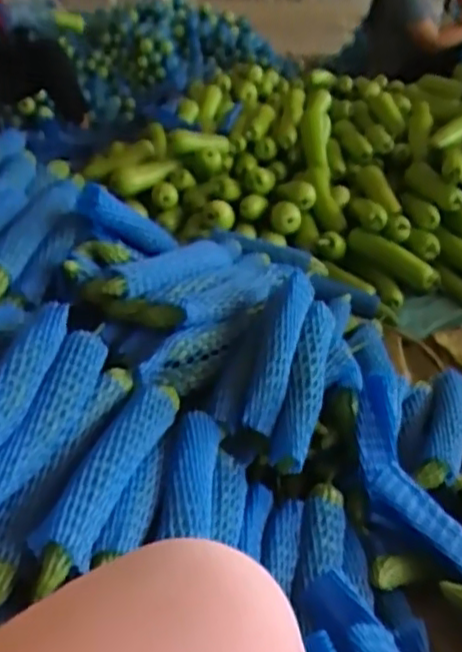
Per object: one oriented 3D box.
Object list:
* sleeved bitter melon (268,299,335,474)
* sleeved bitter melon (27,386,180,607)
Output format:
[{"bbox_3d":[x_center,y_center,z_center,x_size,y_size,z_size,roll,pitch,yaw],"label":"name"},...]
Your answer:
[{"bbox_3d":[0.098,0.068,0.859,0.048,0.062,0.235,10,63,16],"label":"sleeved bitter melon"},{"bbox_3d":[-0.122,0.143,0.697,0.057,0.056,0.276,8,29,13],"label":"sleeved bitter melon"}]

